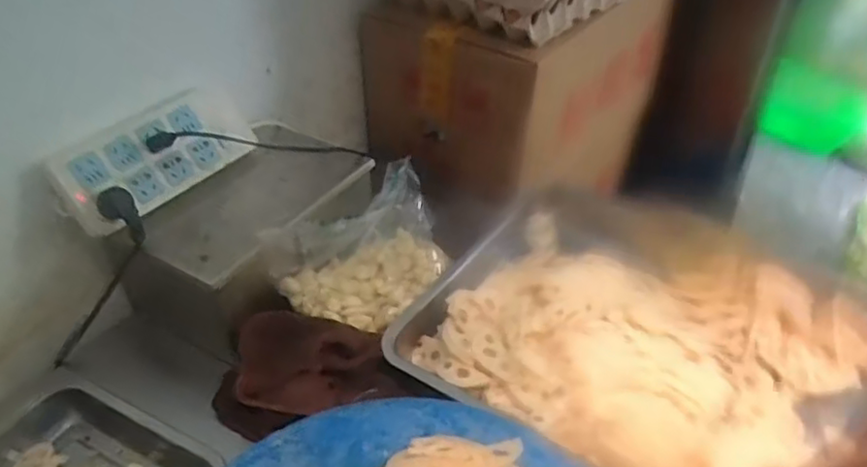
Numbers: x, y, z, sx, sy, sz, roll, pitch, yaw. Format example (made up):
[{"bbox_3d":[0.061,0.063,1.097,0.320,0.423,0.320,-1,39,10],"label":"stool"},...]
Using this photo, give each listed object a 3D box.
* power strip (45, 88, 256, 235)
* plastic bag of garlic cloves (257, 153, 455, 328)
[{"bbox_3d":[-0.310,-0.096,0.756,0.227,0.100,0.035,-39,11,-35],"label":"power strip"},{"bbox_3d":[-0.077,0.023,0.765,0.207,0.116,0.106,-26,45,-26],"label":"plastic bag of garlic cloves"}]

